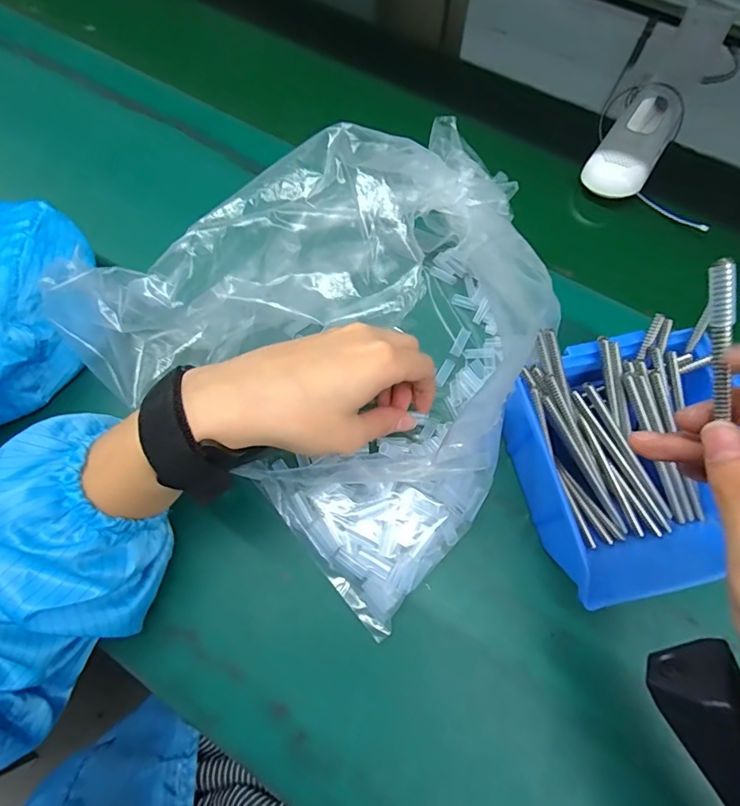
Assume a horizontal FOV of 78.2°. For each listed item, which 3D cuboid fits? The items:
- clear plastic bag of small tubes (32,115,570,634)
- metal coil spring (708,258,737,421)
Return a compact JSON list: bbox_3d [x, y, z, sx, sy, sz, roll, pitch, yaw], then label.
[{"bbox_3d":[-0.004,-0.064,0.291,0.263,0.111,0.273,38,73,15],"label":"clear plastic bag of small tubes"},{"bbox_3d":[0.124,-0.021,0.161,0.004,0.006,0.058,-18,112,-7],"label":"metal coil spring"}]

